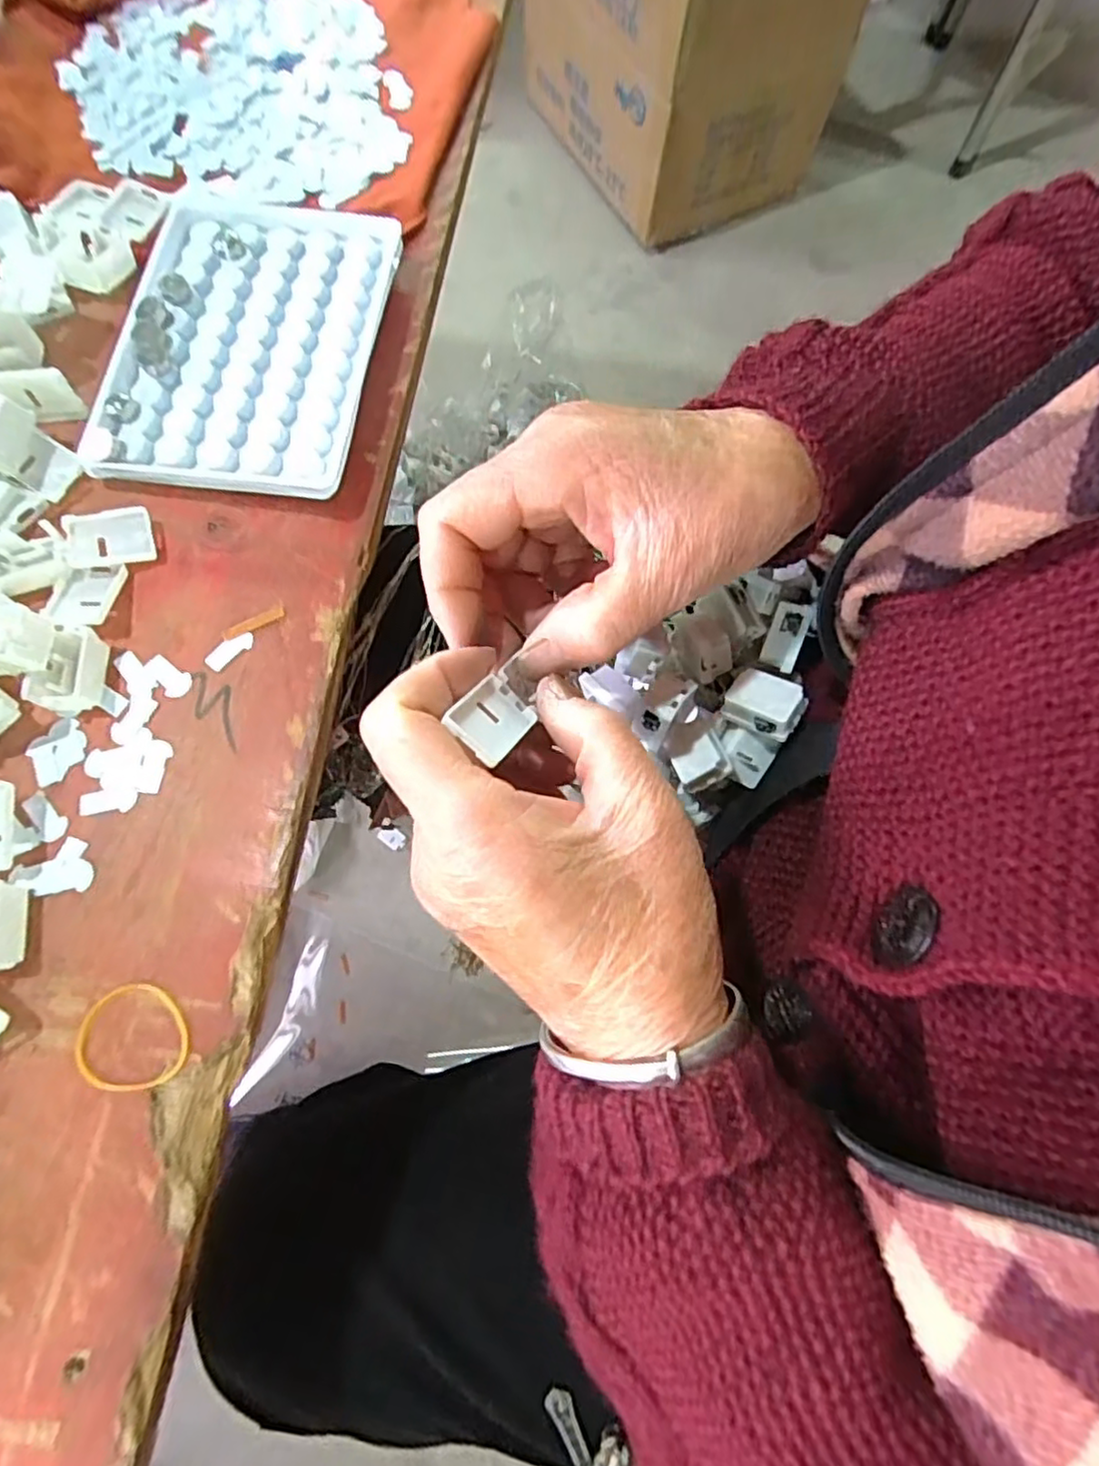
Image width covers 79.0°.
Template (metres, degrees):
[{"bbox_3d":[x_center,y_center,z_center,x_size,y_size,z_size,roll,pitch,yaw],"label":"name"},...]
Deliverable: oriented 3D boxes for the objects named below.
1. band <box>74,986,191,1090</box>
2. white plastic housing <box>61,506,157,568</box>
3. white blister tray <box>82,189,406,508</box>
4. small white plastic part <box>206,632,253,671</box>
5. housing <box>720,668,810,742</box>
[{"bbox_3d":[-0.120,0.089,0.191,0.032,0.004,0.029,36,77,10],"label":"band"},{"bbox_3d":[-0.155,-0.069,0.236,0.028,0.008,0.019,-12,74,-4],"label":"white plastic housing"},{"bbox_3d":[-0.115,-0.154,0.259,0.092,0.014,0.137,7,74,2],"label":"white blister tray"},{"bbox_3d":[-0.109,-0.029,0.227,0.017,0.004,0.008,-40,78,-11],"label":"small white plastic part"},{"bbox_3d":[0.081,-0.010,0.249,0.027,0.014,0.020,33,76,31],"label":"housing"}]

